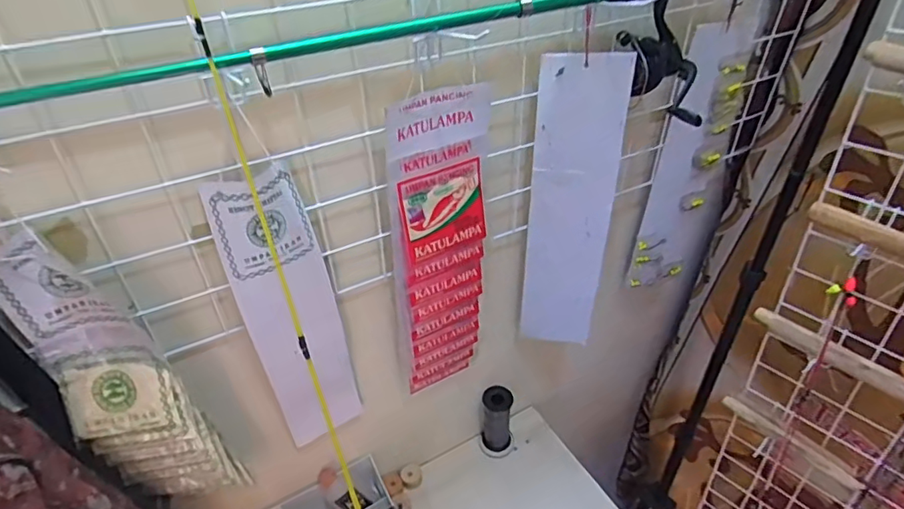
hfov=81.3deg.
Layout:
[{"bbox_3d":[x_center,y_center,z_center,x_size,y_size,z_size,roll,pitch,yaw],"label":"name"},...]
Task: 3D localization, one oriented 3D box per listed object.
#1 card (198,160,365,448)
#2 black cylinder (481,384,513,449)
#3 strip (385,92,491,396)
[{"bbox_3d":[-0.164,0.068,0.555,0.093,0.336,0.027,-23,42,-24],"label":"card"},{"bbox_3d":[0.075,0.277,0.888,0.051,0.118,0.046,1,38,4],"label":"black cylinder"},{"bbox_3d":[-0.007,0.010,0.622,0.117,0.398,0.026,-18,40,-19],"label":"strip"}]

